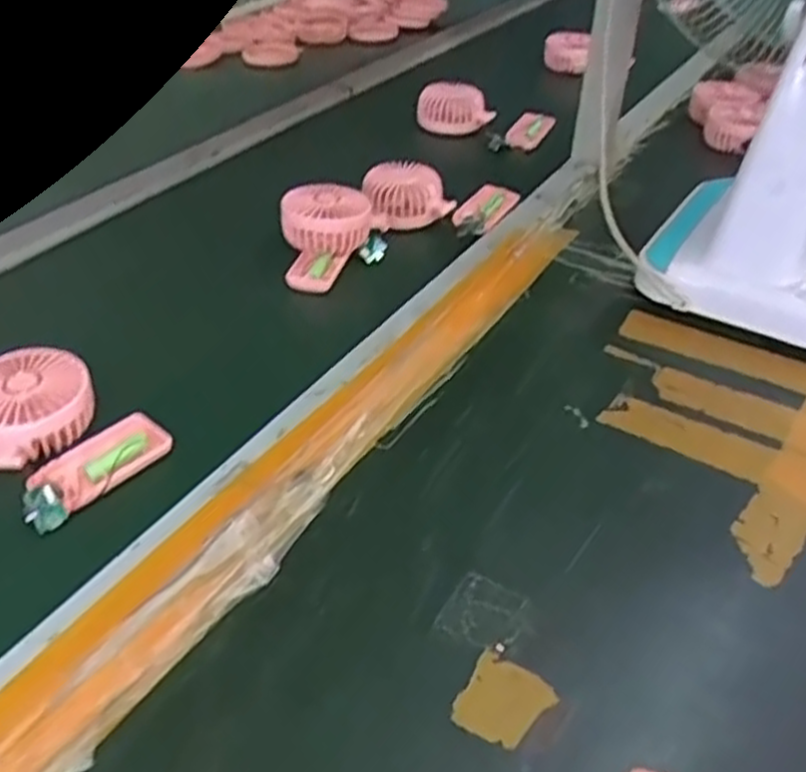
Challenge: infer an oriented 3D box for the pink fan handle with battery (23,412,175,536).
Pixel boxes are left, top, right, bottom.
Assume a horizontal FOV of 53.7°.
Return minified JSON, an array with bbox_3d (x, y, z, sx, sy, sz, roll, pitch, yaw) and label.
[{"bbox_3d":[-0.220,0.055,0.562,0.048,0.021,0.110,25,45,25],"label":"pink fan handle with battery"}]

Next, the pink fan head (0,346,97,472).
[{"bbox_3d":[-0.278,0.015,0.586,0.096,0.043,0.096,1,40,-1],"label":"pink fan head"}]

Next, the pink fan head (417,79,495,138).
[{"bbox_3d":[0.067,-0.374,1.065,0.104,0.054,0.051,19,42,20],"label":"pink fan head"}]

